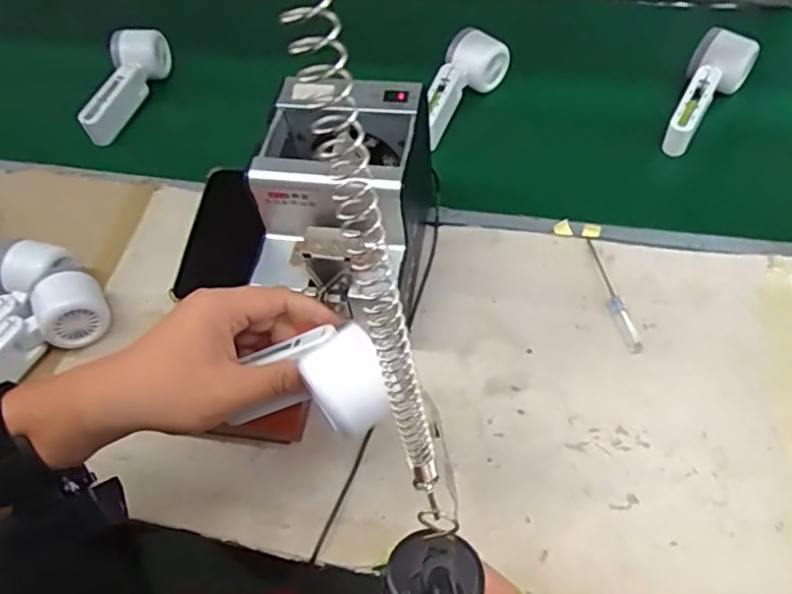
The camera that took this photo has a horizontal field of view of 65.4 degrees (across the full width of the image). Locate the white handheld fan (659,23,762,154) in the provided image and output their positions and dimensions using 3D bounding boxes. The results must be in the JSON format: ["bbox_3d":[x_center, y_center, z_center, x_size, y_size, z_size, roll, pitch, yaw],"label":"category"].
[{"bbox_3d":[0.332,-0.218,0.657,0.061,0.052,0.155,25,59,20],"label":"white handheld fan"}]

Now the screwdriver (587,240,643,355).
[{"bbox_3d":[0.195,-0.002,0.558,0.015,0.010,0.119,-13,54,-6],"label":"screwdriver"}]

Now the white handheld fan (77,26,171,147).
[{"bbox_3d":[-0.330,-0.269,0.769,0.065,0.050,0.169,0,55,7],"label":"white handheld fan"}]

